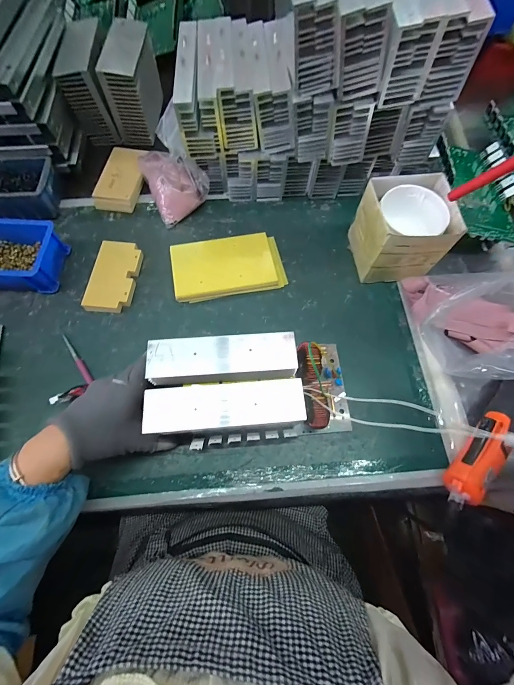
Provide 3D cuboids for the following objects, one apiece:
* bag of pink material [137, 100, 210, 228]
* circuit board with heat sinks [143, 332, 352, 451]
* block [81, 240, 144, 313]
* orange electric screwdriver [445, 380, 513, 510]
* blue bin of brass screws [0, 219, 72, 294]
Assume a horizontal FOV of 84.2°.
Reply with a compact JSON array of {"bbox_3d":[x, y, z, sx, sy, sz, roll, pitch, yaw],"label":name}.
[{"bbox_3d":[-0.141,-0.291,0.471,0.099,0.107,0.135,-23,72,-9],"label":"bag of pink material"},{"bbox_3d":[0.001,0.058,0.352,0.236,0.094,0.116,-6,71,-1],"label":"circuit board with heat sinks"},{"bbox_3d":[-0.224,-0.101,0.446,0.069,0.017,0.114,4,70,0],"label":"block"},{"bbox_3d":[0.286,0.117,0.351,0.043,0.051,0.187,43,75,13],"label":"orange electric screwdriver"},{"bbox_3d":[-0.378,-0.133,0.434,0.148,0.058,0.100,4,70,0],"label":"blue bin of brass screws"}]

